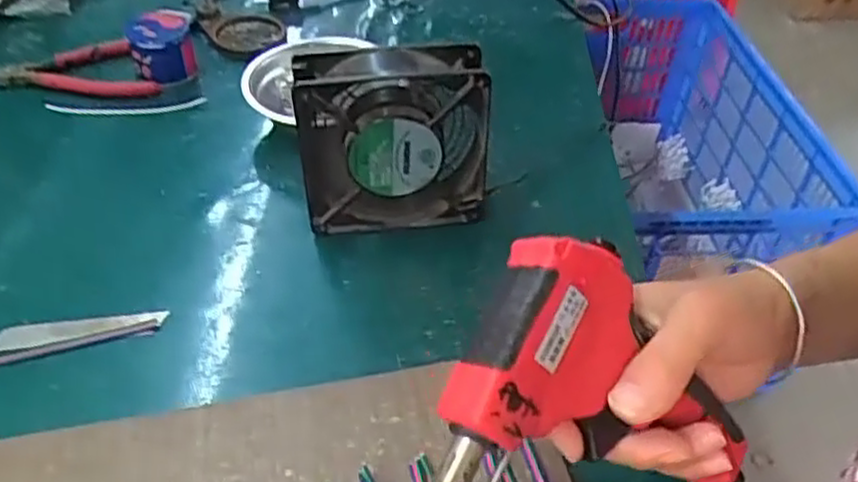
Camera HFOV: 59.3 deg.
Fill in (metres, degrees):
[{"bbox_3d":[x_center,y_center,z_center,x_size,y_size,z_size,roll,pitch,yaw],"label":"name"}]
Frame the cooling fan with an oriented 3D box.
[{"bbox_3d":[-0.024,-0.065,0.501,0.120,0.123,0.045,-3,43,-8],"label":"cooling fan"}]

